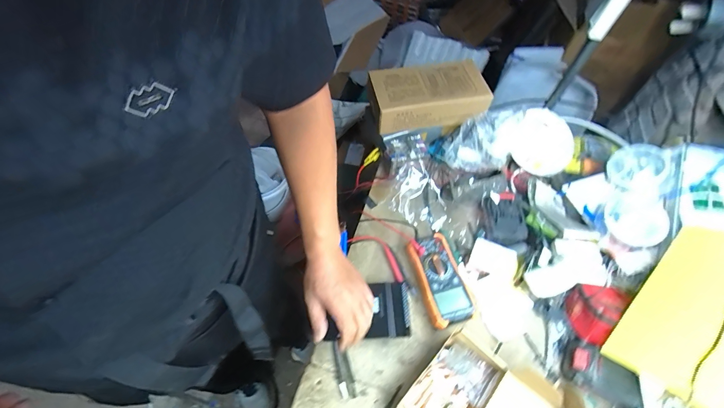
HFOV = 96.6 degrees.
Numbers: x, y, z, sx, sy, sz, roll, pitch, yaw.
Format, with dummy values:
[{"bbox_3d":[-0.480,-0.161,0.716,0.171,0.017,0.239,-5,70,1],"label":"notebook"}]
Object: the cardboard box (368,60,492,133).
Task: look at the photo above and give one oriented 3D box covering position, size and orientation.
[{"bbox_3d":[0.151,-0.251,0.763,0.264,0.077,0.143,-5,59,-3],"label":"cardboard box"}]

